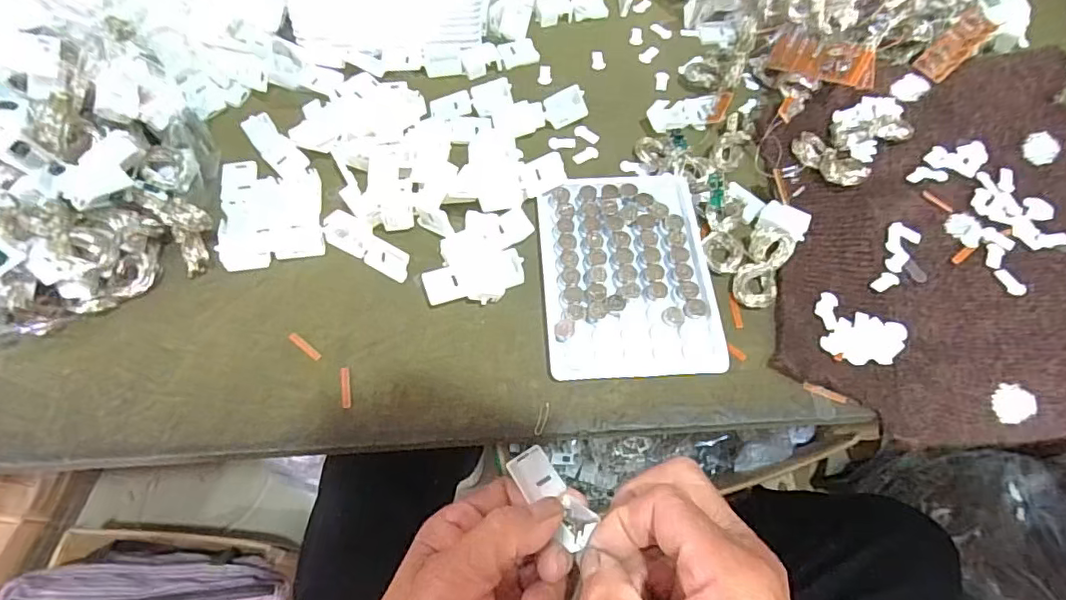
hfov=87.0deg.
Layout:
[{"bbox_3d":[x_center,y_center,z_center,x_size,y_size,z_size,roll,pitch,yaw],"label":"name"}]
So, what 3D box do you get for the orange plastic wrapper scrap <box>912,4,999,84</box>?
[{"bbox_3d":[0.288,-0.174,0.383,0.024,0.010,0.053,43,105,17],"label":"orange plastic wrapper scrap"}]

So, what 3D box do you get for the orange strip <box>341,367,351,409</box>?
[{"bbox_3d":[-0.097,0.046,0.291,0.005,0.004,0.022,-7,65,-9],"label":"orange strip"}]

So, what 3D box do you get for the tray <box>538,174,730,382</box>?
[{"bbox_3d":[0.052,-0.018,0.321,0.093,0.006,0.126,-3,65,-2],"label":"tray"}]

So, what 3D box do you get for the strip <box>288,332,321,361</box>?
[{"bbox_3d":[-0.122,0.025,0.300,0.023,0.004,0.004,35,69,15],"label":"strip"}]

